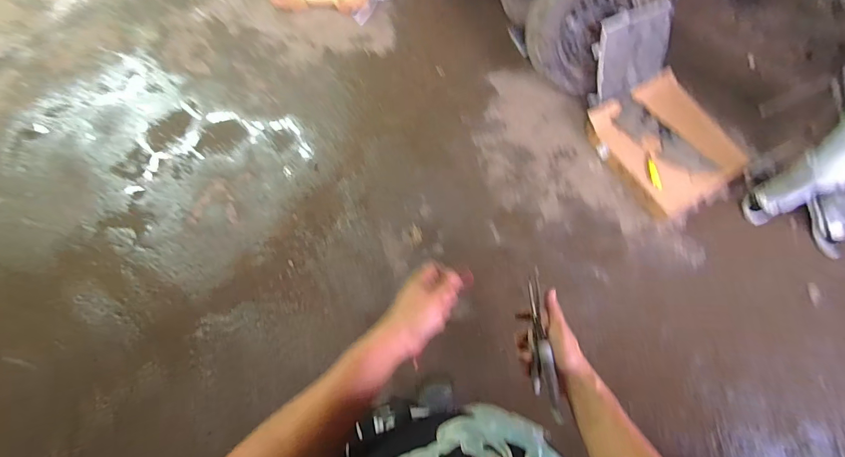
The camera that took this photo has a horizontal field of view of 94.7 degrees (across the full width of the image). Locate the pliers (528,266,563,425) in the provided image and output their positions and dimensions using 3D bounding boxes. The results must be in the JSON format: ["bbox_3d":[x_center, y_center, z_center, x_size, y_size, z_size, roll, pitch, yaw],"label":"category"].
[{"bbox_3d":[0.179,0.175,0.604,0.014,0.107,0.207,-4,76,-3],"label":"pliers"}]

